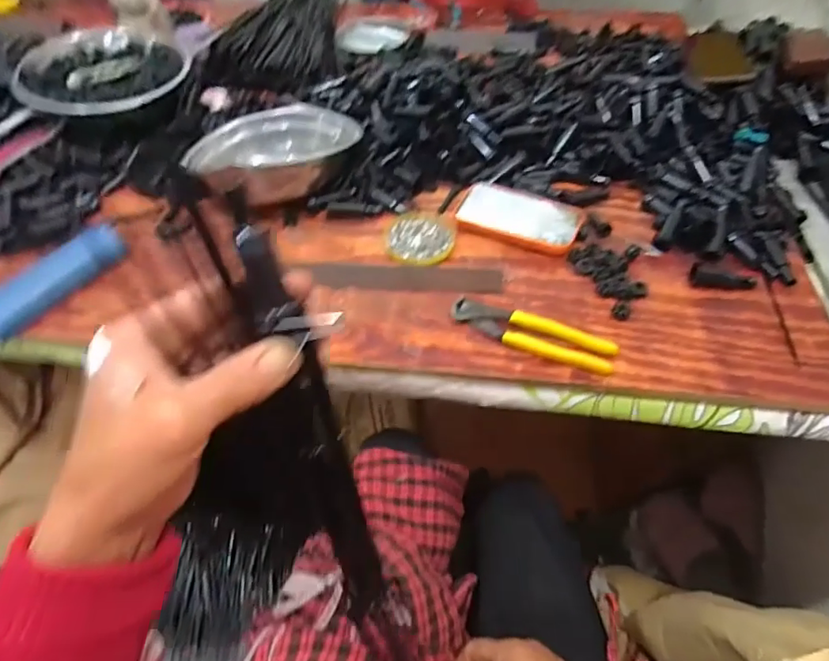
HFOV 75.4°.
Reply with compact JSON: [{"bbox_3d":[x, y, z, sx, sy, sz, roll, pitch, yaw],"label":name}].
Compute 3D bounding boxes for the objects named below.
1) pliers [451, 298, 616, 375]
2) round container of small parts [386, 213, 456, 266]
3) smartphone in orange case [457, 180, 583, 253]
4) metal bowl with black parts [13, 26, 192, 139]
[{"bbox_3d":[0.118,0.004,0.544,0.164,0.018,0.037,20,53,16],"label":"pliers"},{"bbox_3d":[0.008,-0.113,0.642,0.079,0.007,0.084,0,51,0],"label":"round container of small parts"},{"bbox_3d":[0.127,-0.139,0.650,0.145,0.018,0.080,24,54,18],"label":"smartphone in orange case"},{"bbox_3d":[-0.439,-0.368,0.776,0.207,0.083,0.217,0,51,0],"label":"metal bowl with black parts"}]

